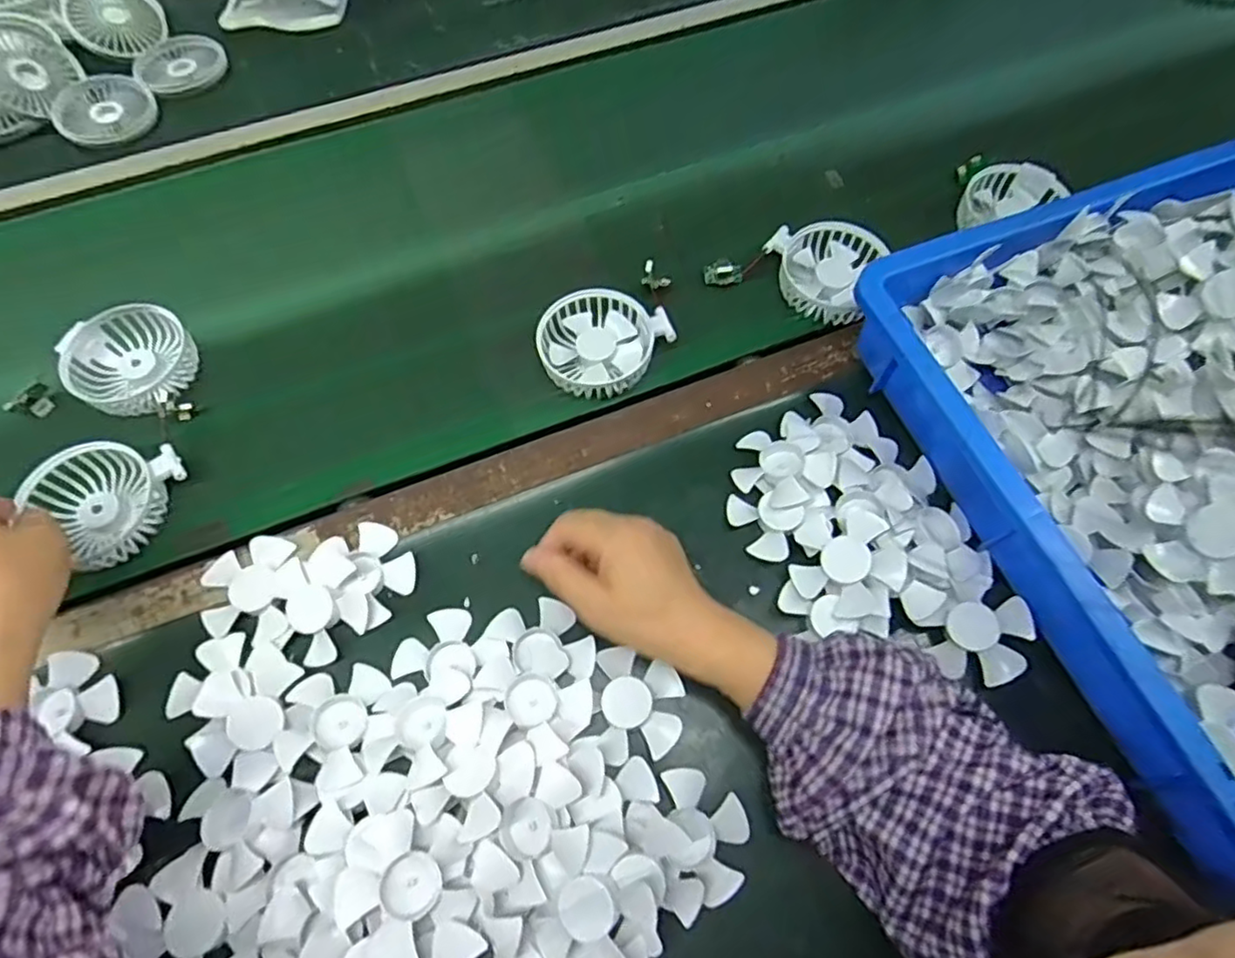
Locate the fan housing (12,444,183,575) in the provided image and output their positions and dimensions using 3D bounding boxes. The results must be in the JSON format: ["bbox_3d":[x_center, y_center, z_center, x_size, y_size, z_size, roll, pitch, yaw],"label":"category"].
[{"bbox_3d":[-0.373,0.007,0.483,0.085,0.035,0.092,30,68,15],"label":"fan housing"}]

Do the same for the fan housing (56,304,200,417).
[{"bbox_3d":[-0.391,-0.095,0.535,0.093,0.032,0.086,-1,64,1],"label":"fan housing"}]

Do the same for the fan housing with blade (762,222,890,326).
[{"bbox_3d":[0.182,-0.179,0.563,0.085,0.025,0.095,-17,65,-7],"label":"fan housing with blade"}]

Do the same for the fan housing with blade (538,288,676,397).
[{"bbox_3d":[-0.016,-0.109,0.534,0.090,0.029,0.095,-1,64,1],"label":"fan housing with blade"}]

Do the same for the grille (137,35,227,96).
[{"bbox_3d":[-0.458,-0.436,0.698,0.086,0.012,0.086,-1,64,1],"label":"grille"}]

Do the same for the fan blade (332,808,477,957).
[{"bbox_3d":[-0.115,0.226,0.358,0.068,0.019,0.085,-8,64,-2],"label":"fan blade"}]

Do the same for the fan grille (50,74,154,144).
[{"bbox_3d":[-0.510,-0.369,0.659,0.088,0.021,0.082,-1,64,1],"label":"fan grille"}]

